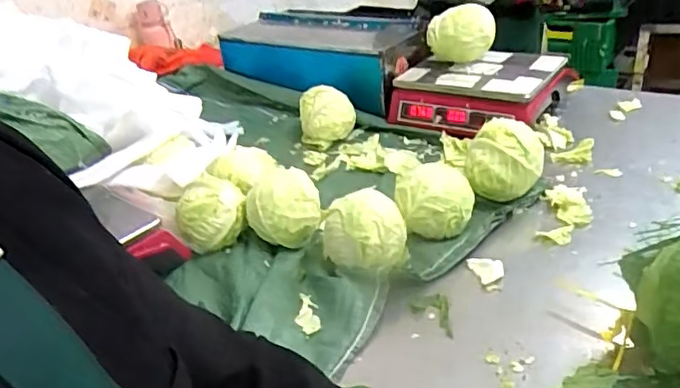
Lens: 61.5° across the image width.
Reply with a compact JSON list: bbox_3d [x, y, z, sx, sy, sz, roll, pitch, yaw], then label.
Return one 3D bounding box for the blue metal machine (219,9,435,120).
[{"bbox_3d":[-0.052,-0.366,1.430,0.240,0.157,0.551,-31,38,-35],"label":"blue metal machine"}]

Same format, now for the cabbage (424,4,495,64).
[{"bbox_3d":[0.245,-0.318,1.169,0.125,0.109,0.130,-3,31,8],"label":"cabbage"}]

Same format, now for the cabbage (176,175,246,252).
[{"bbox_3d":[-0.207,0.030,0.921,0.108,0.091,0.083,-16,31,-14],"label":"cabbage"}]

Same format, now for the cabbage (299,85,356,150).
[{"bbox_3d":[-0.027,-0.167,1.217,0.118,0.104,0.108,-8,30,-1],"label":"cabbage"}]

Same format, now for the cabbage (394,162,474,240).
[{"bbox_3d":[0.147,0.012,0.880,0.115,0.098,0.116,-1,31,12],"label":"cabbage"}]

